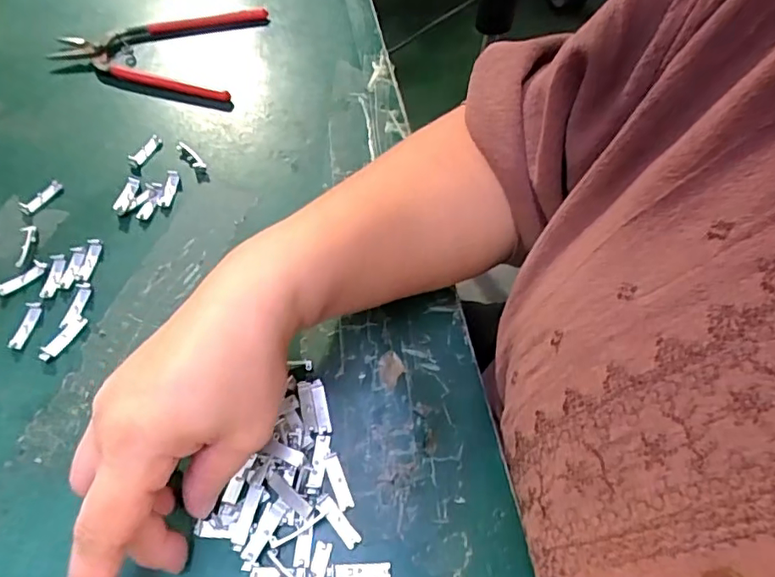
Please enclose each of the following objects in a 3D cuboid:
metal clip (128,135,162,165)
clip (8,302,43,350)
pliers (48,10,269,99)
[{"bbox_3d":[-0.169,-0.098,0.382,0.011,0.004,0.029,19,60,10],"label":"metal clip"},{"bbox_3d":[-0.205,0.020,0.310,0.008,0.004,0.028,5,59,2],"label":"clip"},{"bbox_3d":[-0.185,-0.196,0.440,0.149,0.009,0.105,7,59,3],"label":"pliers"}]

